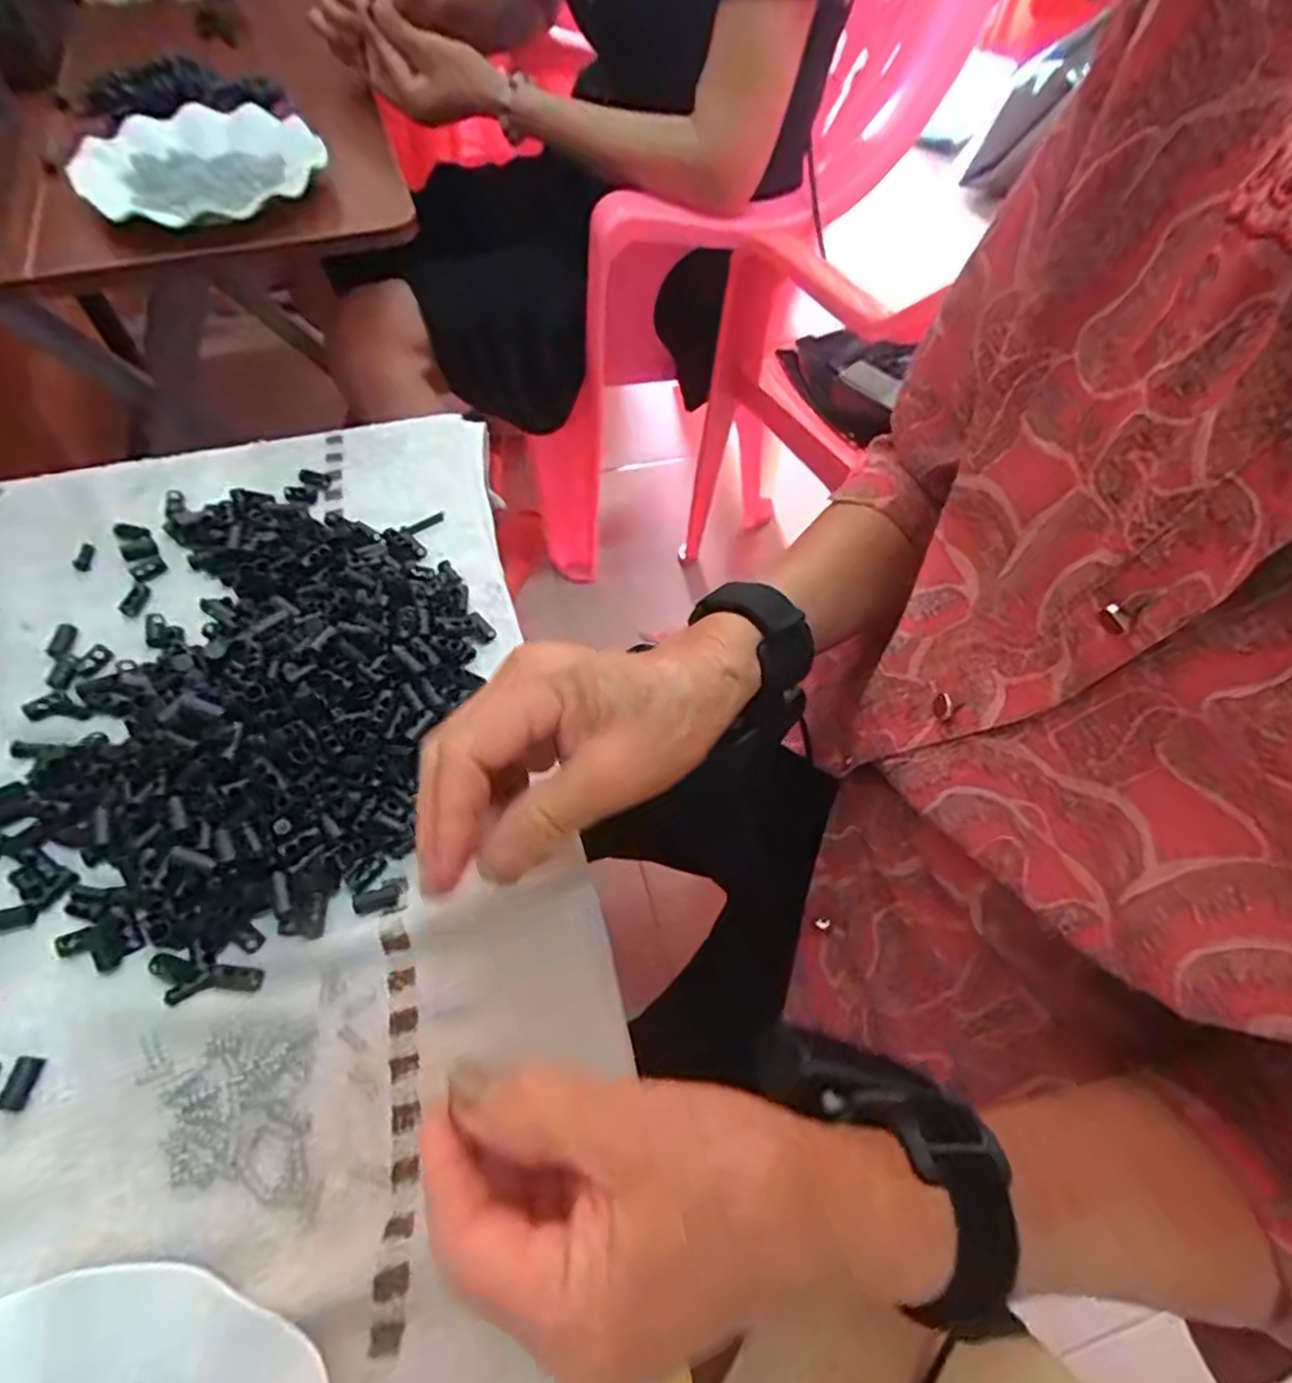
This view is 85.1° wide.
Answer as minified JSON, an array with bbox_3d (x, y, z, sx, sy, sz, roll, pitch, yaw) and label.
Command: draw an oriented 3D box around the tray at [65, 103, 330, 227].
[{"bbox_3d":[-0.361,-0.431,0.578,0.180,0.035,0.135,-38,67,-23],"label":"tray"}]

